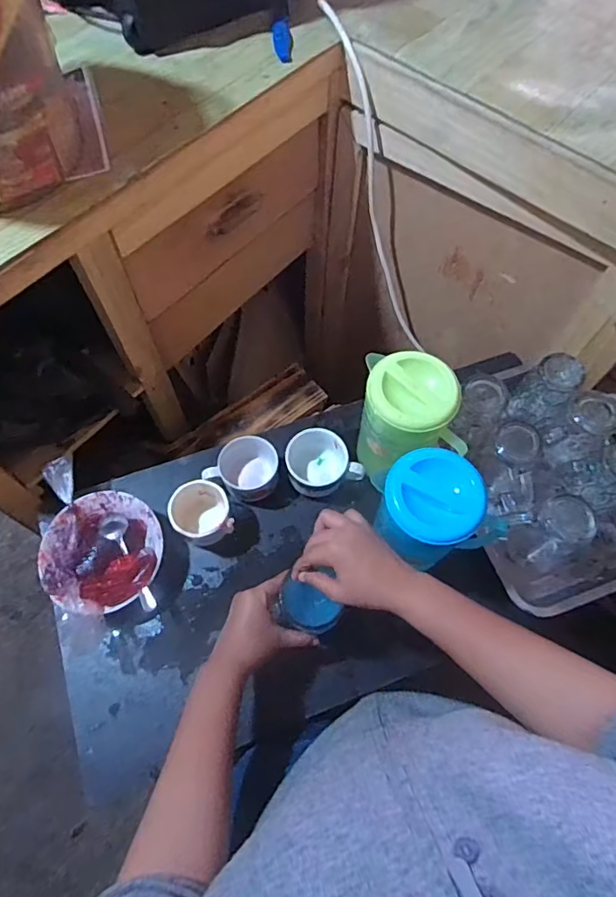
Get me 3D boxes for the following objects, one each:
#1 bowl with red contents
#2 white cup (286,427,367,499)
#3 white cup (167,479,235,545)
[{"bbox_3d":[-0.270,0.137,0.690,0.149,0.053,0.154,0,66,-1],"label":"bowl with red contents"},{"bbox_3d":[0.017,0.023,0.753,0.095,0.066,0.088,0,66,-1],"label":"white cup"},{"bbox_3d":[-0.148,0.085,0.718,0.076,0.065,0.080,0,66,-1],"label":"white cup"}]

